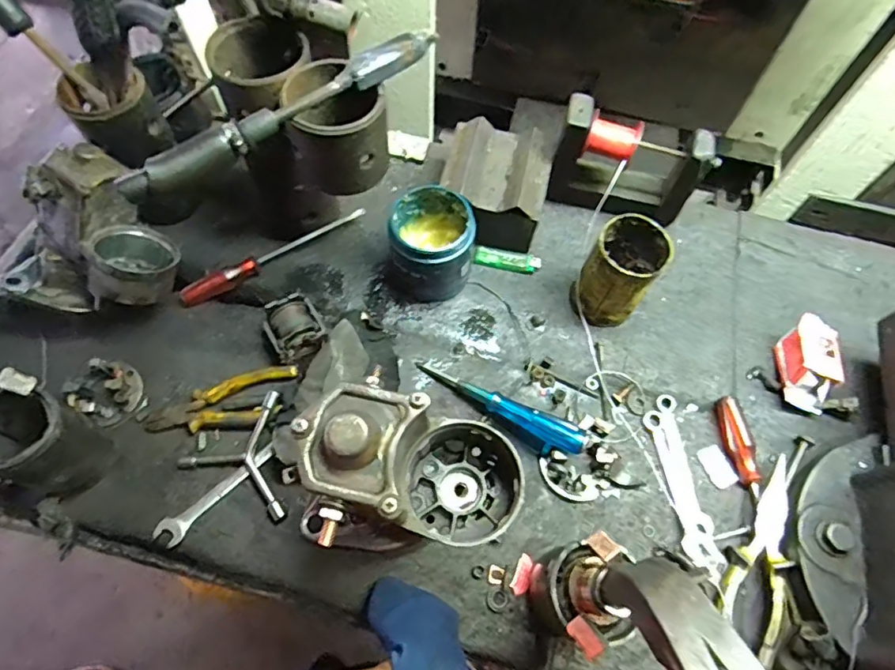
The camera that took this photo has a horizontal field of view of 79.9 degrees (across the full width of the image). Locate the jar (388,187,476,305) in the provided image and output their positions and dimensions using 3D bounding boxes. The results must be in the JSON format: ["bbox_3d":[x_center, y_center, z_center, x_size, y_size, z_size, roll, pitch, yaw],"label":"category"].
[{"bbox_3d":[-0.020,-0.099,0.600,0.093,0.106,0.093,0,64,0],"label":"jar"}]

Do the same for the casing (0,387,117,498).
[{"bbox_3d":[-0.367,0.102,0.490,0.076,0.126,0.072,0,64,0],"label":"casing"}]

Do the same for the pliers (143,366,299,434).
[{"bbox_3d":[-0.238,0.078,0.571,0.162,0.016,0.055,-19,65,-9],"label":"pliers"}]

